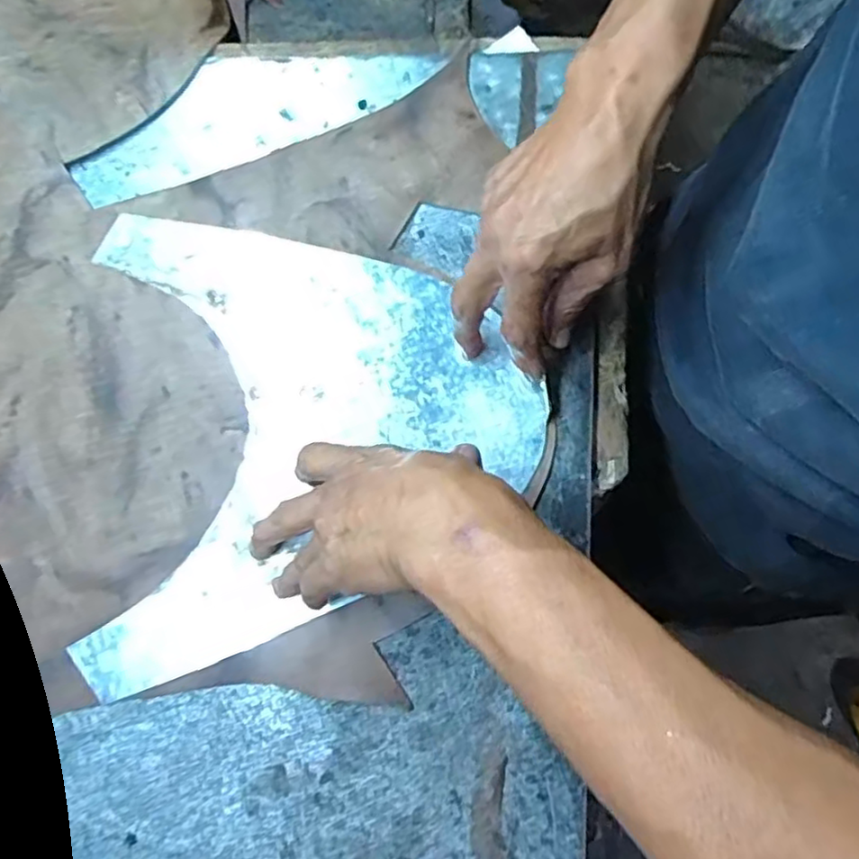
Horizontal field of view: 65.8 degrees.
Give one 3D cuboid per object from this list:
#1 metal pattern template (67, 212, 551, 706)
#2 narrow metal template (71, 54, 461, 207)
[{"bbox_3d":[-0.071,-0.003,0.416,0.273,0.006,0.290,-4,77,2],"label":"metal pattern template"},{"bbox_3d":[-0.128,-0.232,0.473,0.256,0.006,0.088,-22,78,0],"label":"narrow metal template"}]

